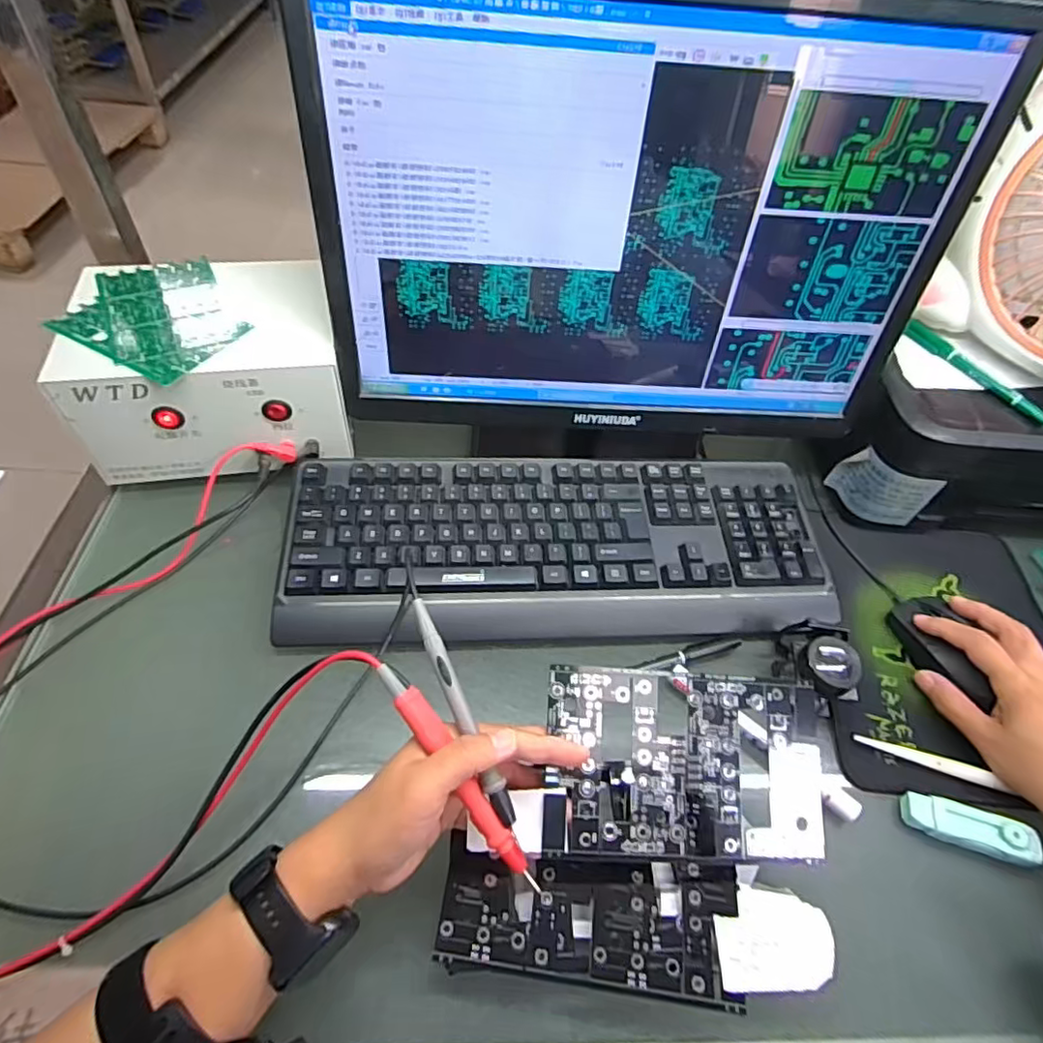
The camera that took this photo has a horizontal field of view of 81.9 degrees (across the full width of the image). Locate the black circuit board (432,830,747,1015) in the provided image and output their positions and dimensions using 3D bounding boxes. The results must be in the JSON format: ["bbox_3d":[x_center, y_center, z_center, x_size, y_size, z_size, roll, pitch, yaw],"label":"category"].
[{"bbox_3d":[0.038,0.220,0.337,0.163,0.012,0.064,9,52,1],"label":"black circuit board"}]

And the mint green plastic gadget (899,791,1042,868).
[{"bbox_3d":[0.290,0.198,0.389,0.075,0.018,0.026,18,53,8],"label":"mint green plastic gadget"}]

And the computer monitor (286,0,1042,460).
[{"bbox_3d":[0.079,-0.183,0.441,0.432,0.310,0.076,2,52,-5],"label":"computer monitor"}]

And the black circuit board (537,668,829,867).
[{"bbox_3d":[0.098,0.142,0.353,0.164,0.005,0.100,6,74,-5],"label":"black circuit board"}]

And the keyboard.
[{"bbox_3d":[0.035,0.015,0.484,0.425,0.025,0.156,-1,58,-4],"label":"keyboard"}]

